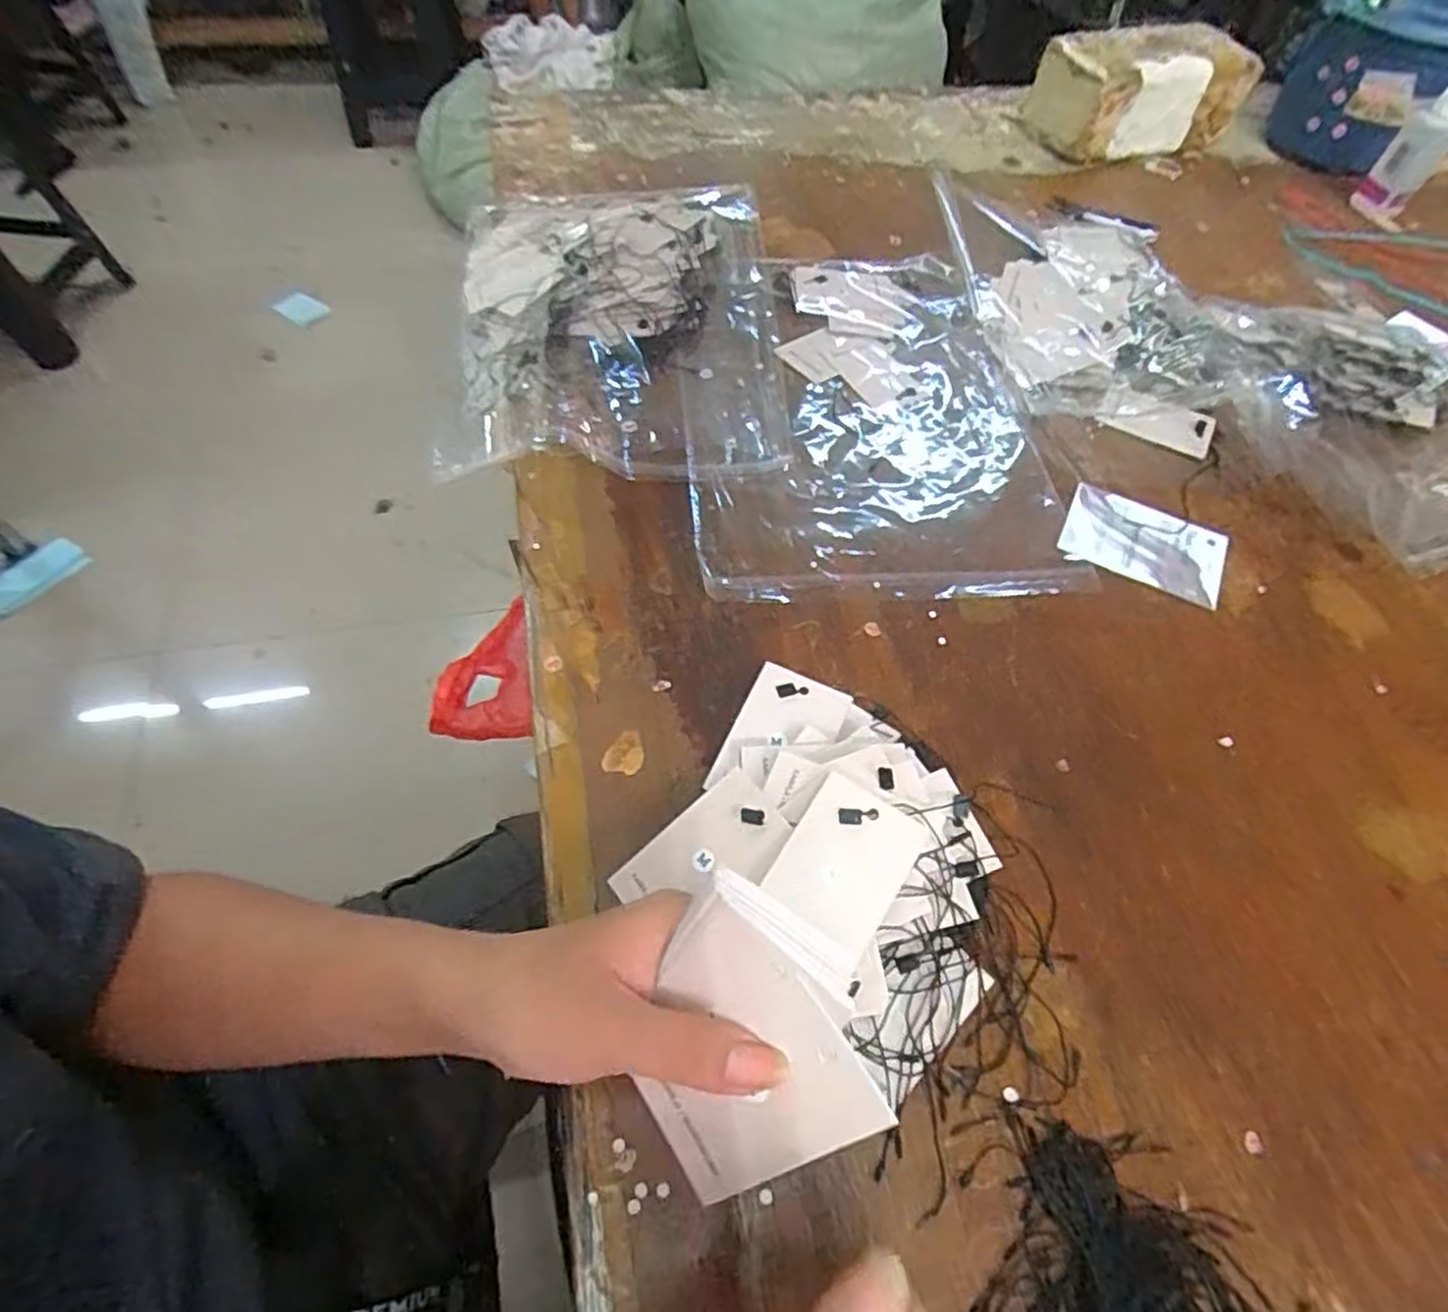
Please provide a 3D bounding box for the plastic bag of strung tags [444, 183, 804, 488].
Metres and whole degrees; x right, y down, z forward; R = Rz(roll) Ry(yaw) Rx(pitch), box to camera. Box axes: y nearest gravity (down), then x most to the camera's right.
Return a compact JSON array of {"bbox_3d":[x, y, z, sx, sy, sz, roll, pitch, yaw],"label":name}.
[{"bbox_3d":[-0.081,-0.265,0.569,0.239,0.035,0.334,-2,57,-5],"label":"plastic bag of strung tags"}]

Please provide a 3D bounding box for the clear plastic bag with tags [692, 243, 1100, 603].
[{"bbox_3d":[0.096,-0.182,0.538,0.239,0.025,0.340,-3,57,-6],"label":"clear plastic bag with tags"}]

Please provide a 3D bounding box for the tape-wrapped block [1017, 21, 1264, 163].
[{"bbox_3d":[0.428,-0.579,0.760,0.207,0.088,0.102,-9,59,-9],"label":"tape-wrapped block"}]

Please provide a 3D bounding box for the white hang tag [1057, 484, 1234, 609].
[{"bbox_3d":[0.277,-0.073,0.490,0.101,0.006,0.073,23,58,11],"label":"white hang tag"}]

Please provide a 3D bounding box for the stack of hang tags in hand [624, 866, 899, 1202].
[{"bbox_3d":[0.002,0.124,0.240,0.087,0.007,0.085,-39,80,22],"label":"stack of hang tags in hand"}]

